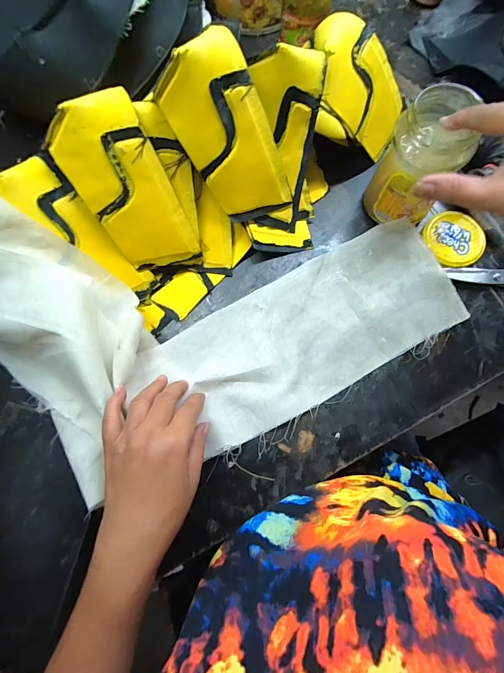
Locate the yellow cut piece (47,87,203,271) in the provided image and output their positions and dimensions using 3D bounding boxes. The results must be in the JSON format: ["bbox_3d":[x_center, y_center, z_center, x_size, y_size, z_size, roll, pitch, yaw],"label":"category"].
[{"bbox_3d":[-0.121,-0.139,0.337,0.084,0.171,0.015,-27,40,-1],"label":"yellow cut piece"}]

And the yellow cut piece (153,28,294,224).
[{"bbox_3d":[-0.023,-0.192,0.331,0.082,0.160,0.022,-26,43,5],"label":"yellow cut piece"}]

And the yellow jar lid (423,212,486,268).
[{"bbox_3d":[0.244,-0.120,0.402,0.063,0.006,0.069,0,76,1],"label":"yellow jar lid"}]

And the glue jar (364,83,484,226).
[{"bbox_3d":[0.178,-0.183,0.355,0.073,0.117,0.075,0,76,1],"label":"glue jar"}]

